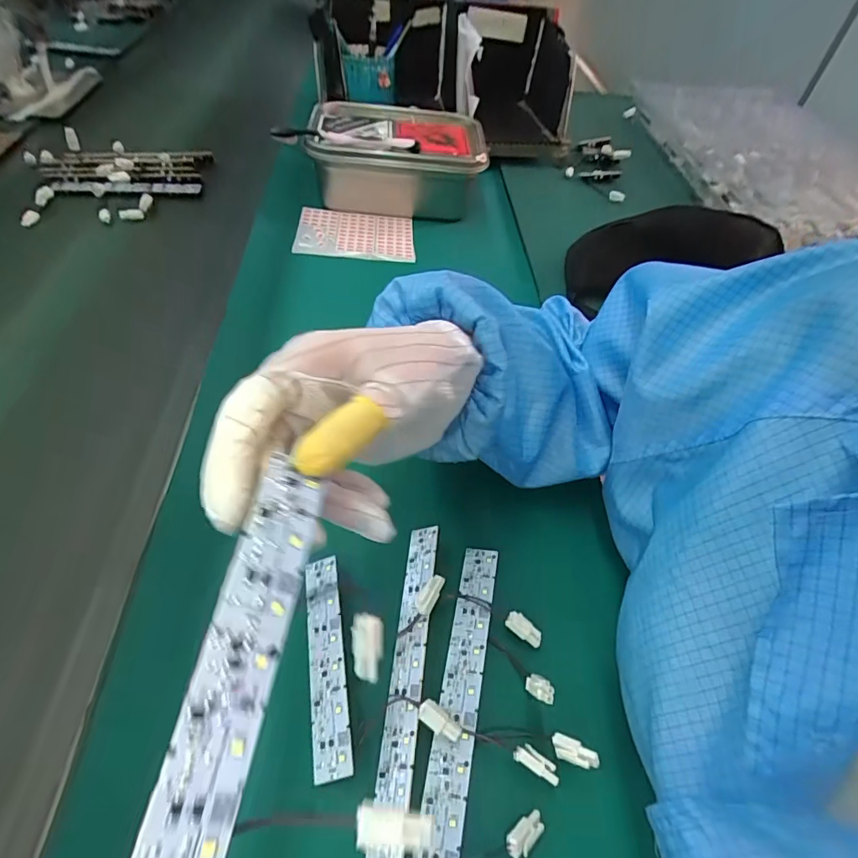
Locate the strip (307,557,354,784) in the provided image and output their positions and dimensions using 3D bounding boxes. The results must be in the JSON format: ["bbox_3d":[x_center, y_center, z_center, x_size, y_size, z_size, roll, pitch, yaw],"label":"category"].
[{"bbox_3d":[-0.065,0.144,0.303,0.025,0.004,0.128,-23,52,12],"label":"strip"}]

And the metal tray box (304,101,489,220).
[{"bbox_3d":[-0.043,-0.361,0.650,0.224,0.087,0.152,2,51,-4],"label":"metal tray box"}]

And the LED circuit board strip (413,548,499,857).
[{"bbox_3d":[0.020,0.162,0.297,0.025,0.004,0.189,12,51,4],"label":"LED circuit board strip"}]

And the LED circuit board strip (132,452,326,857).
[{"bbox_3d":[-0.064,0.095,0.141,0.024,0.004,0.181,26,54,-25],"label":"LED circuit board strip"}]

